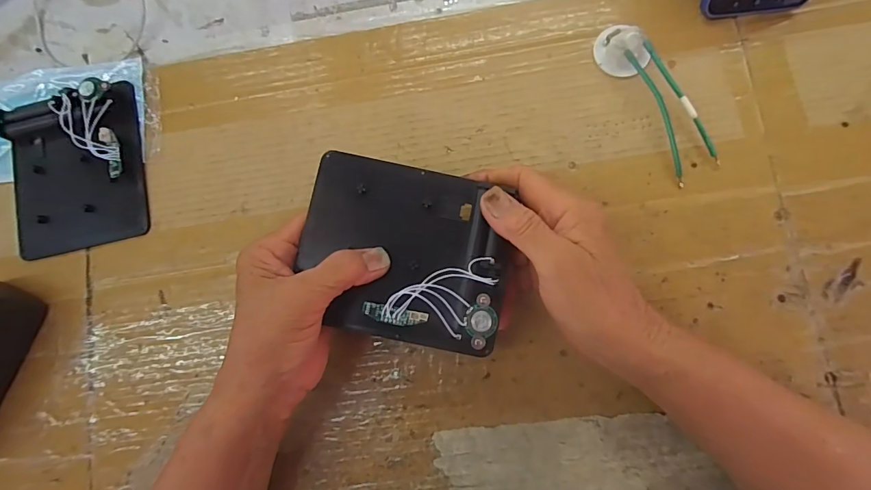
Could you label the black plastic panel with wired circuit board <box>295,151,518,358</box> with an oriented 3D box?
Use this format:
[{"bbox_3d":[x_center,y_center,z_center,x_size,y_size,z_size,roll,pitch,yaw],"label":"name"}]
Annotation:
[{"bbox_3d":[-0.019,0.004,0.276,0.130,0.014,0.107,12,83,6],"label":"black plastic panel with wired circuit board"}]

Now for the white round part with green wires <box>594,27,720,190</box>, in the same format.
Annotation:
[{"bbox_3d":[0.163,-0.111,0.324,0.034,0.019,0.130,-29,80,0],"label":"white round part with green wires"}]

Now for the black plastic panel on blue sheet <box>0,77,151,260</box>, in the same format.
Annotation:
[{"bbox_3d":[-0.295,-0.061,0.350,0.114,0.025,0.126,-12,81,3],"label":"black plastic panel on blue sheet"}]

